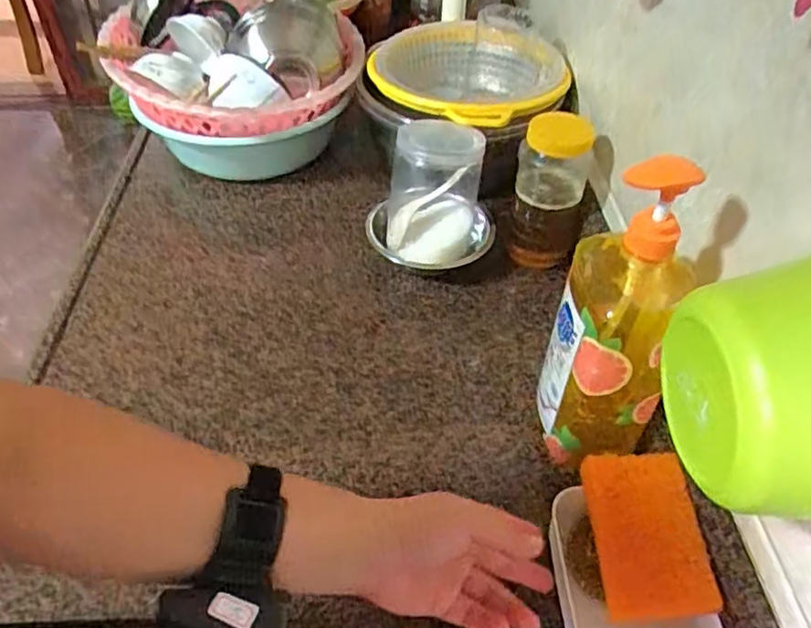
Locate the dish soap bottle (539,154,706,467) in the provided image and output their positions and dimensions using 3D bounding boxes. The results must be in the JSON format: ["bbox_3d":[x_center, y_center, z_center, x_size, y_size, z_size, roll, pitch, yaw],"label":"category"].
[{"bbox_3d":[0.170,0.012,0.529,0.097,0.287,0.105,13,46,10],"label":"dish soap bottle"}]

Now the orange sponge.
[{"bbox_3d":[0.185,0.169,0.503,0.077,0.016,0.120,-13,68,15],"label":"orange sponge"}]

